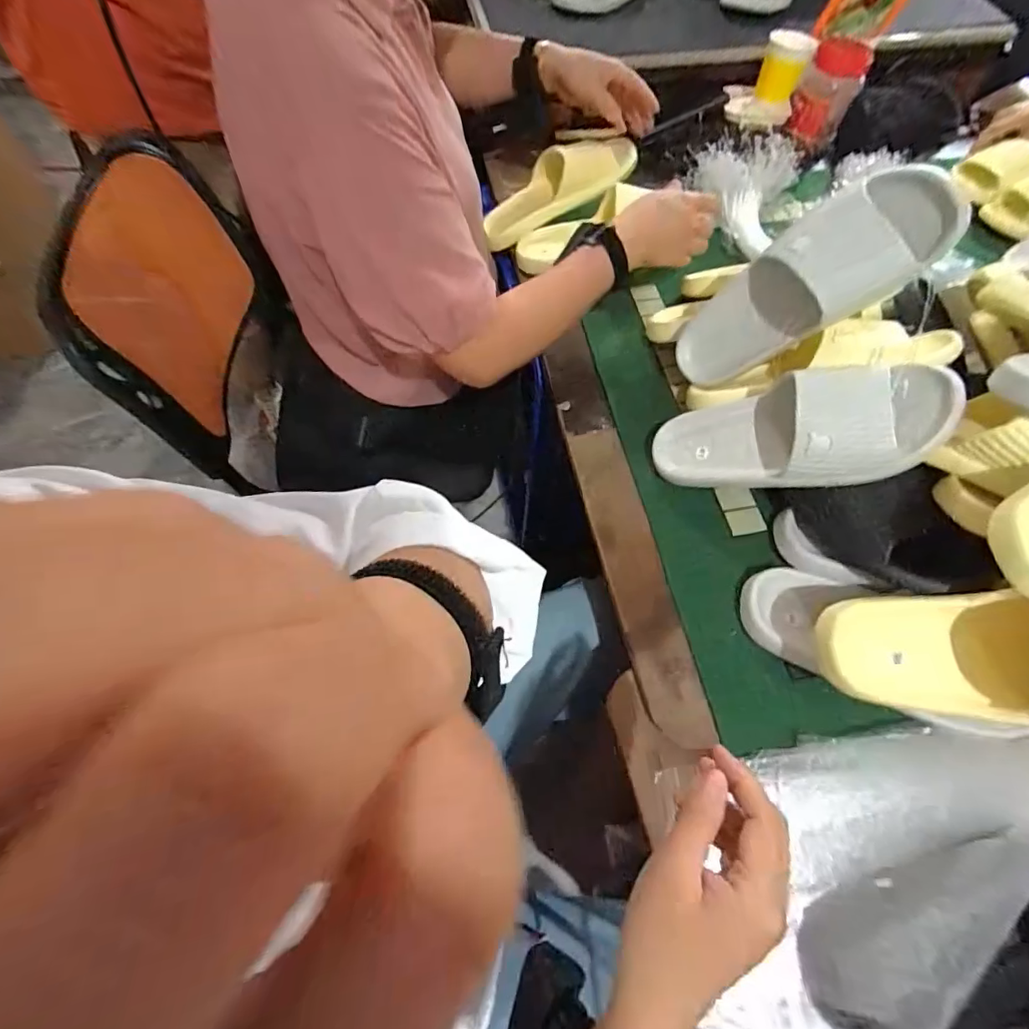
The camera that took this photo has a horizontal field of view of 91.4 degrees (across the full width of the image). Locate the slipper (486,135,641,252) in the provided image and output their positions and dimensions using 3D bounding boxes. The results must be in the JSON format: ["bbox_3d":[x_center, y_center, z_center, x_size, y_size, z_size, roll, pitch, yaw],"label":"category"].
[{"bbox_3d":[0.056,-0.473,0.721,0.234,0.050,0.090,-28,66,11],"label":"slipper"}]

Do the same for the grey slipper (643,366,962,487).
[{"bbox_3d":[0.271,-0.075,0.499,0.265,0.080,0.103,-7,75,34],"label":"grey slipper"}]

